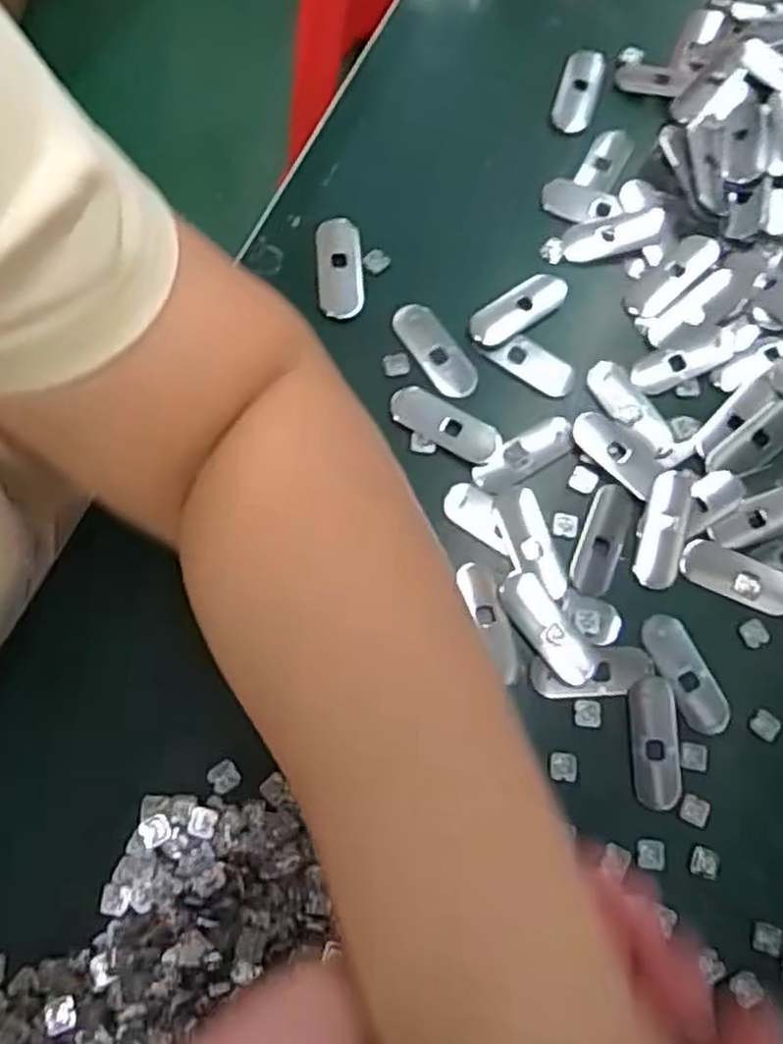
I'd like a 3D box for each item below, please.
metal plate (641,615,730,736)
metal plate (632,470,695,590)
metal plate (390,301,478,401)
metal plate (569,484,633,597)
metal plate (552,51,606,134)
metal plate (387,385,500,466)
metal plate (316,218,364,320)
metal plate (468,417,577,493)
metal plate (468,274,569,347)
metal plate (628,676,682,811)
[{"bbox_3d":[0.120,0.061,0.318,0.020,0.004,0.050,-28,77,-9],"label":"metal plate"},{"bbox_3d":[0.116,0.002,0.333,0.018,0.005,0.051,14,74,2],"label":"metal plate"},{"bbox_3d":[0.020,-0.078,0.355,0.020,0.004,0.051,-34,78,-11],"label":"metal plate"},{"bbox_3d":[0.089,0.007,0.331,0.018,0.004,0.049,20,75,4],"label":"metal plate"},{"bbox_3d":[0.097,-0.223,0.403,0.021,0.005,0.049,18,74,3],"label":"metal plate"},{"bbox_3d":[0.024,-0.043,0.343,0.051,0.004,0.021,30,75,6],"label":"metal plate"},{"bbox_3d":[-0.024,-0.117,0.364,0.020,0.004,0.052,-5,75,-3],"label":"metal plate"},{"bbox_3d":[0.058,-0.029,0.340,0.049,0.004,0.017,-28,77,-9],"label":"metal plate"},{"bbox_3d":[0.059,-0.099,0.362,0.053,0.004,0.018,-36,79,-11],"label":"metal plate"},{"bbox_3d":[0.104,0.087,0.309,0.019,0.004,0.049,2,74,-1],"label":"metal plate"}]

